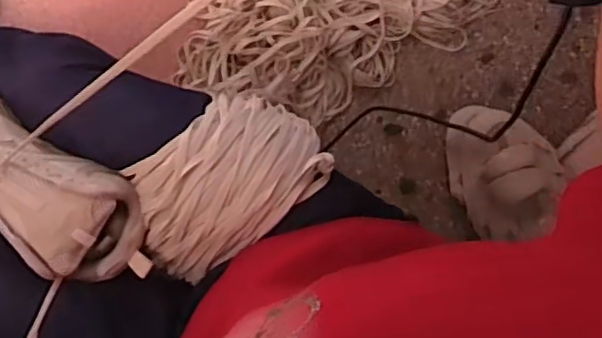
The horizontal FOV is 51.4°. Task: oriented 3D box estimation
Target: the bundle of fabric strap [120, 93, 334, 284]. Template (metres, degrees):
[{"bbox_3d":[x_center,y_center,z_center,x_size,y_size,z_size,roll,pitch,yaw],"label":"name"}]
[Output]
[{"bbox_3d":[-0.072,0.011,0.584,0.188,0.059,0.120,-39,96,-6],"label":"bundle of fabric strap"}]

